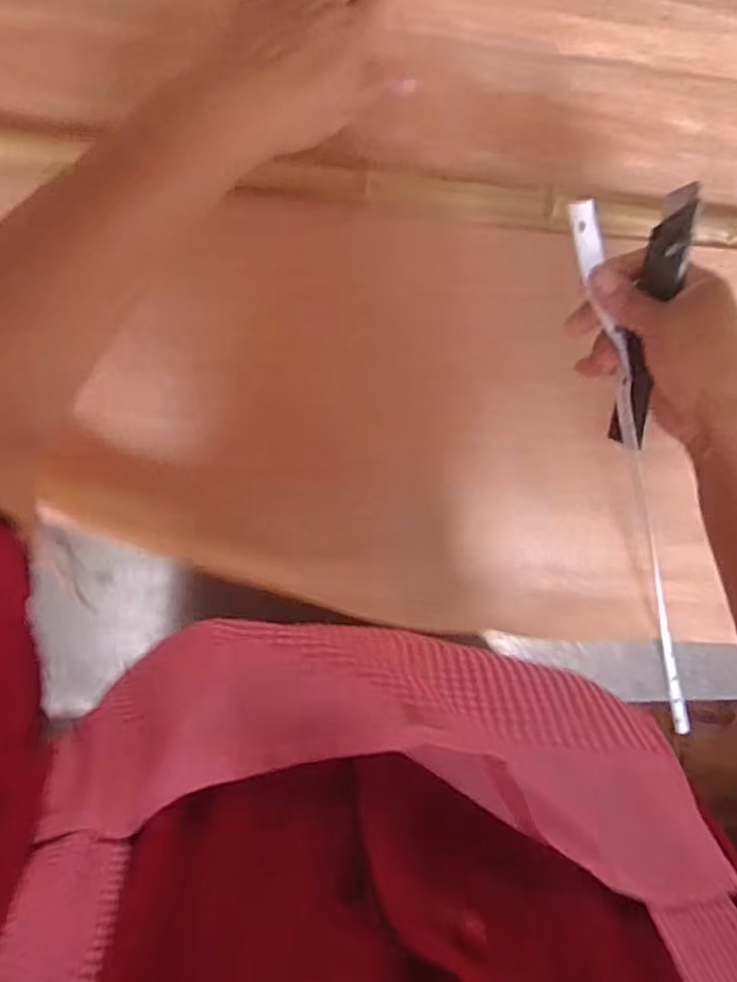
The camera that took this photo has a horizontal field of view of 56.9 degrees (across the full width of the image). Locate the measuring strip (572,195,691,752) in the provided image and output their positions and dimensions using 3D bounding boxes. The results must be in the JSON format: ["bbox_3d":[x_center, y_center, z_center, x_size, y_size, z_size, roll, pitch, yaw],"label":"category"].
[{"bbox_3d":[0.201,0.034,0.490,0.014,0.012,0.484,-27,122,-3],"label":"measuring strip"}]

